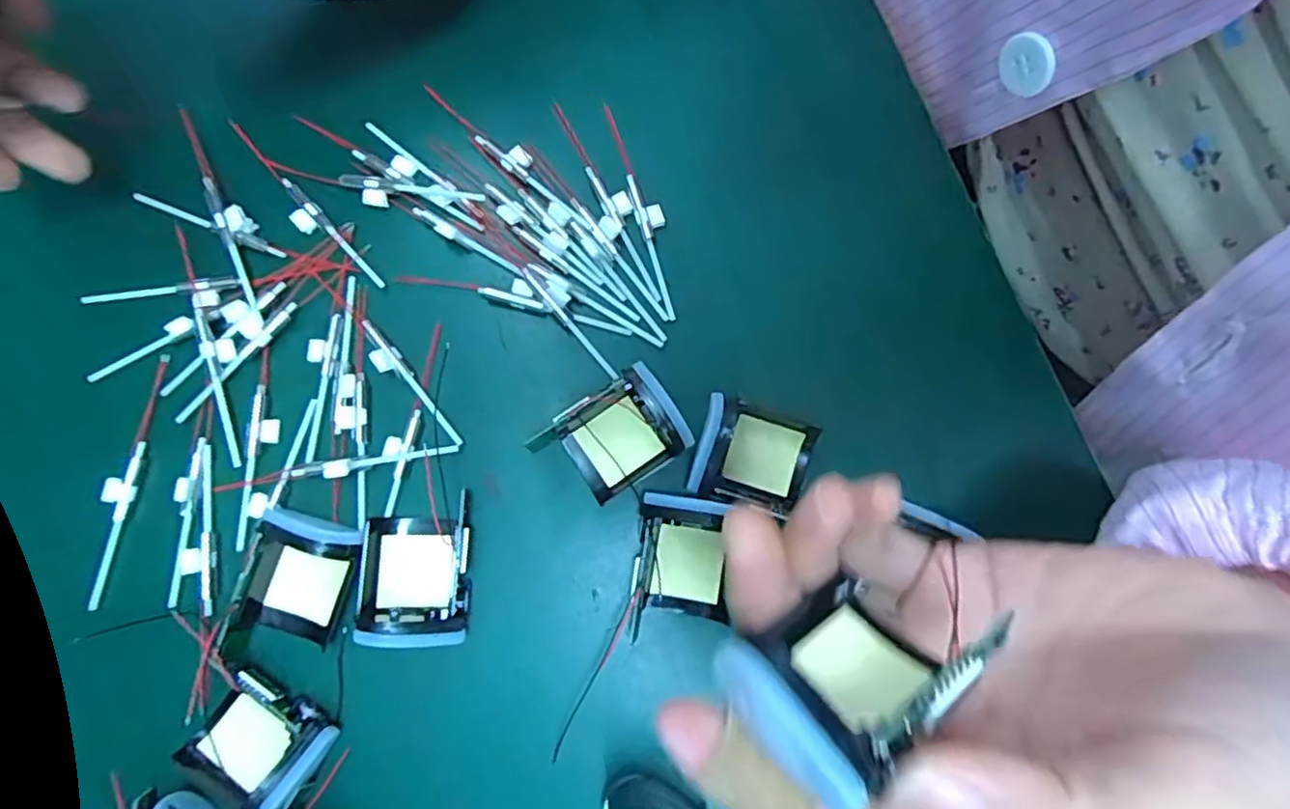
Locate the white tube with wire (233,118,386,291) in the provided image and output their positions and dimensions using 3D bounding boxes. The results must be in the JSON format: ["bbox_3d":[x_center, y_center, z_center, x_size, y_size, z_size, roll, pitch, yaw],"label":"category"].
[{"bbox_3d":[-0.134,-0.076,0.255,0.010,0.004,0.089,-43,84,-6],"label":"white tube with wire"}]

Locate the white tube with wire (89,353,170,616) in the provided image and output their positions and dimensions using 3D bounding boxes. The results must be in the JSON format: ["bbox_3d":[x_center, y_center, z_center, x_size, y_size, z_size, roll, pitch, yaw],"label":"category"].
[{"bbox_3d":[-0.190,0.026,0.239,0.011,0.004,0.091,10,80,2],"label":"white tube with wire"}]

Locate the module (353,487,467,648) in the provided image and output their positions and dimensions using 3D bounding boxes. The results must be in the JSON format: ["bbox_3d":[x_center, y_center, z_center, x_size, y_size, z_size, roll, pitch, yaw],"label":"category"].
[{"bbox_3d":[-0.081,0.059,0.231,0.038,0.023,0.047,-1,81,-1],"label":"module"}]

